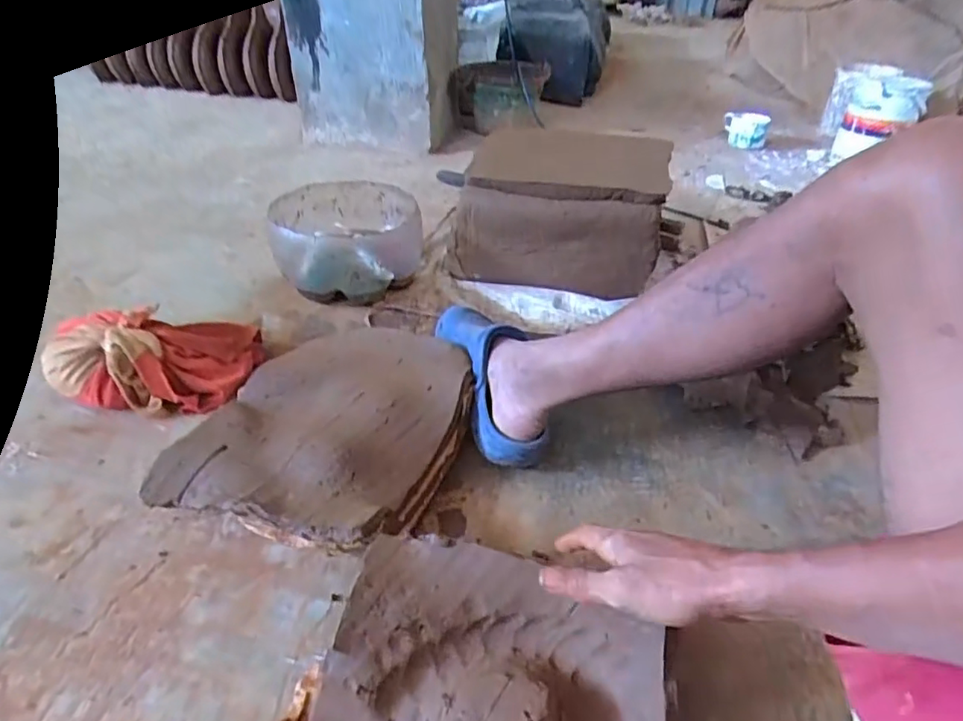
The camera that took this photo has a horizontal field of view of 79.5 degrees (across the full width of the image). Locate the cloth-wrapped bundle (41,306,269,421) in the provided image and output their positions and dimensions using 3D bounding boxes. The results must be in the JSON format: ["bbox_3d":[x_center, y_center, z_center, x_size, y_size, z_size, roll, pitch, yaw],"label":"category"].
[{"bbox_3d":[-0.433,-0.014,0.761,0.249,0.088,0.161,2,38,-1],"label":"cloth-wrapped bundle"}]

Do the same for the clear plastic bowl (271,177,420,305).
[{"bbox_3d":[-0.228,-0.205,1.004,0.244,0.129,0.242,-2,38,-6],"label":"clear plastic bowl"}]

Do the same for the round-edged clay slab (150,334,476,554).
[{"bbox_3d":[-0.165,0.063,0.648,0.258,0.044,0.306,15,40,16],"label":"round-edged clay slab"}]

